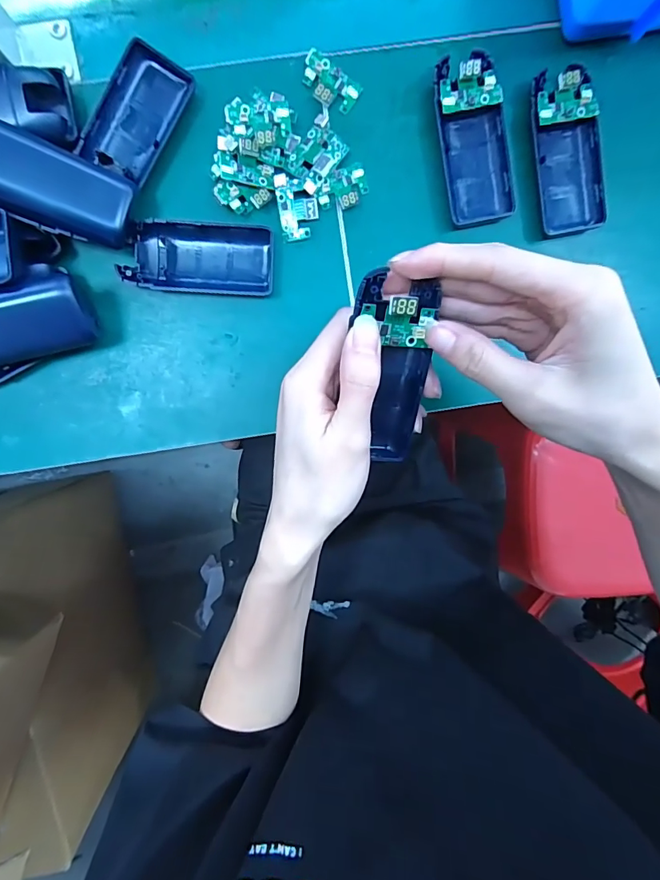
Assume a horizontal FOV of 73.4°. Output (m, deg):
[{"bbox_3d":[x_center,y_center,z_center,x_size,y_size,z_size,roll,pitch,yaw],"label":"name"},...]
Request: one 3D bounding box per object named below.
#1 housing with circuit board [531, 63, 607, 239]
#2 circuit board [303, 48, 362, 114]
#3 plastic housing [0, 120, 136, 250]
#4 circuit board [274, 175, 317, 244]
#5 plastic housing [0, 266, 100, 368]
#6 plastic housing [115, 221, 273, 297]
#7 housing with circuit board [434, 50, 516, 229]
[{"bbox_3d":[0.163,-0.195,0.303,0.045,0.022,0.099,-12,96,-2],"label":"housing with circuit board"},{"bbox_3d":[-0.001,-0.236,0.293,0.040,0.008,0.025,32,93,-5],"label":"circuit board"},{"bbox_3d":[-0.182,-0.159,0.268,0.116,0.027,0.048,15,97,-19],"label":"plastic housing"},{"bbox_3d":[-0.021,-0.158,0.301,0.026,0.009,0.039,-8,96,-2],"label":"circuit board"},{"bbox_3d":[-0.209,-0.075,0.287,0.105,0.048,0.054,-17,98,1],"label":"plastic housing"},{"bbox_3d":[-0.089,-0.124,0.302,0.098,0.010,0.045,2,95,-3],"label":"plastic housing"},{"bbox_3d":[0.097,-0.200,0.299,0.045,0.021,0.102,-12,96,-2],"label":"housing with circuit board"}]

